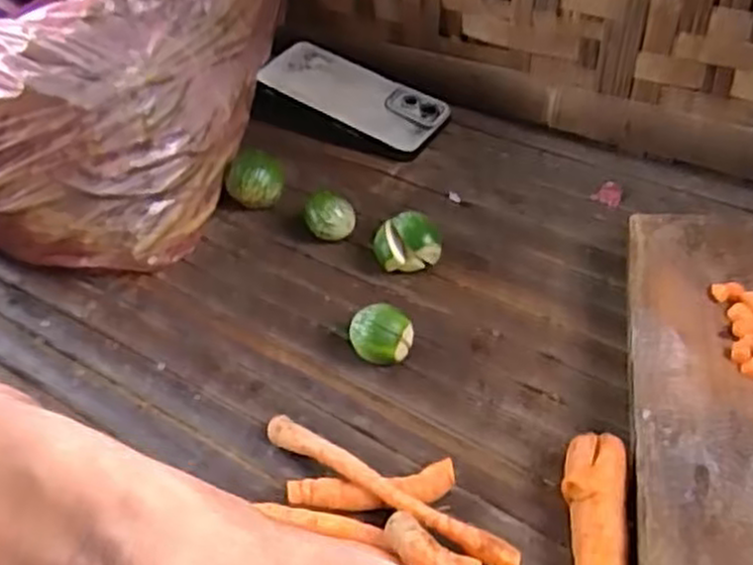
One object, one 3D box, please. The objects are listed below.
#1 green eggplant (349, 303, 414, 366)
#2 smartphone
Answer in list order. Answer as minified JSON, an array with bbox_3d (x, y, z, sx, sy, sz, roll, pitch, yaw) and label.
[{"bbox_3d":[0.004,0.037,0.504,0.031,0.038,0.031,29,54,31],"label":"green eggplant"},{"bbox_3d":[-0.022,-0.164,0.695,0.165,0.011,0.081,25,54,16],"label":"smartphone"}]

